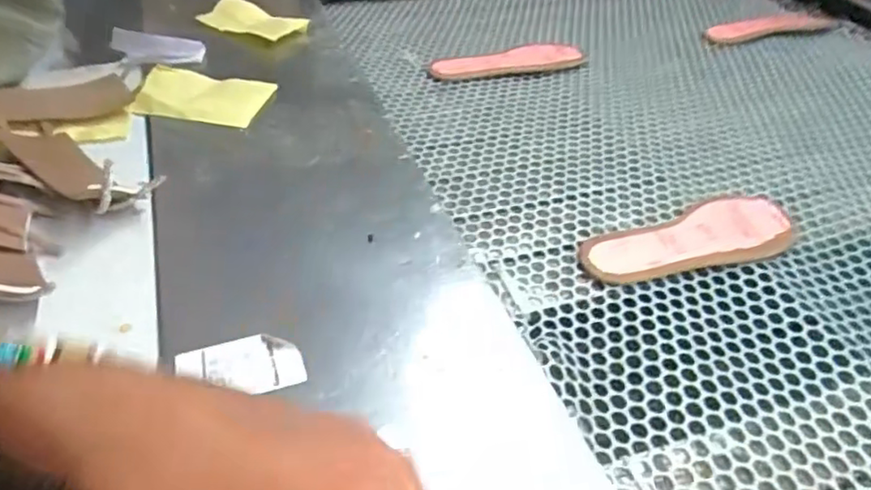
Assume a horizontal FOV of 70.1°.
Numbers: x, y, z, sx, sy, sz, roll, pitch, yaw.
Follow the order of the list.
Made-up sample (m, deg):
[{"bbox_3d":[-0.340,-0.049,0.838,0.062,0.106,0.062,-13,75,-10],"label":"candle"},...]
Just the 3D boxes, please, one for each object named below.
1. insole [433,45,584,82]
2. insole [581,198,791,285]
[{"bbox_3d":[0.105,-0.258,0.883,0.227,0.015,0.074,-11,42,-16],"label":"insole"},{"bbox_3d":[0.245,-0.004,0.583,0.228,0.013,0.077,-13,43,-19],"label":"insole"}]

